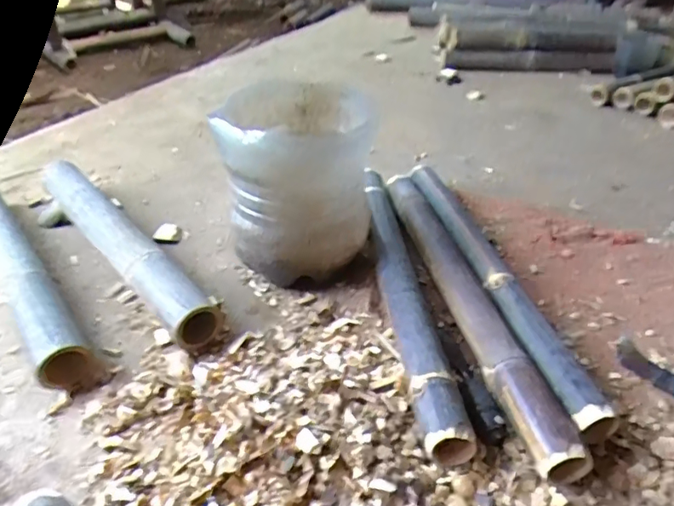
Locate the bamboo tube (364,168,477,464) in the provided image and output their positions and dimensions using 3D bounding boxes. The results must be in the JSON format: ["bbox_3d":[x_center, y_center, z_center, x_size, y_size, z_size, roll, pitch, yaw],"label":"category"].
[{"bbox_3d":[0.098,0.030,0.857,0.055,0.056,0.645,-3,36,-4],"label":"bamboo tube"}]

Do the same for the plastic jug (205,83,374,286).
[{"bbox_3d":[-0.067,-0.131,0.912,0.239,0.237,0.276,-3,38,-5],"label":"plastic jug"}]

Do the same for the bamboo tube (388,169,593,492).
[{"bbox_3d":[0.194,0.059,0.846,0.060,0.074,0.647,-6,38,-9],"label":"bamboo tube"}]

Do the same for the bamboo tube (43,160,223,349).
[{"bbox_3d":[-0.386,-0.018,0.949,0.075,0.081,0.574,-29,46,-32],"label":"bamboo tube"}]

